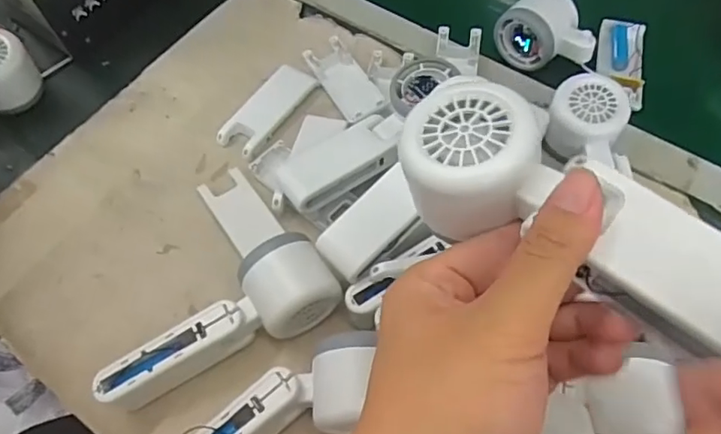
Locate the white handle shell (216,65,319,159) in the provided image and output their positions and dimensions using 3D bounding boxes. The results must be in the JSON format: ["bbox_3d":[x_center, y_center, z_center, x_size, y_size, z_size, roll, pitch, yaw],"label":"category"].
[{"bbox_3d":[-0.085,-0.098,0.500,0.042,0.008,0.101,30,66,18],"label":"white handle shell"}]

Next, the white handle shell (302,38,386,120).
[{"bbox_3d":[-0.016,-0.128,0.510,0.039,0.012,0.092,-30,63,-13],"label":"white handle shell"}]

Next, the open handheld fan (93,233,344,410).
[{"bbox_3d":[-0.097,0.071,0.381,0.168,0.052,0.063,-22,62,-9],"label":"open handheld fan"}]

